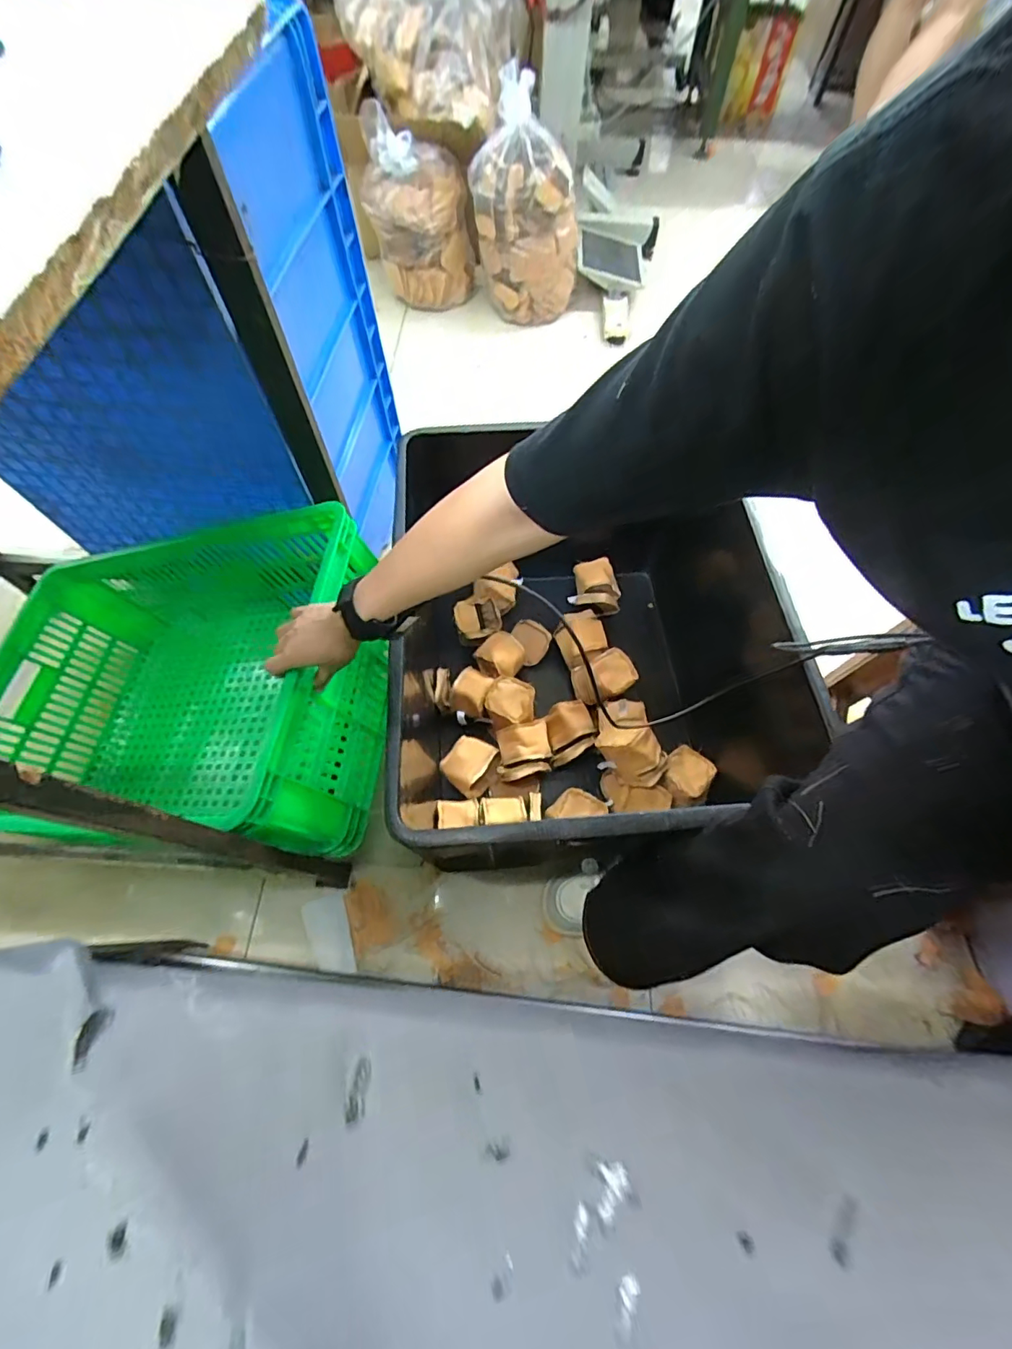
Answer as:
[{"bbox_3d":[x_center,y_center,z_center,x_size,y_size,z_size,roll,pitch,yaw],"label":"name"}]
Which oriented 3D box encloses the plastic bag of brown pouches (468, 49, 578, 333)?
[{"bbox_3d":[0.056,-1.189,1.317,0.282,0.420,0.218,6,64,3],"label":"plastic bag of brown pouches"}]

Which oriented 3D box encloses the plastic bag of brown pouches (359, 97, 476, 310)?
[{"bbox_3d":[-0.239,-1.242,1.388,0.281,0.359,0.259,6,64,3],"label":"plastic bag of brown pouches"}]

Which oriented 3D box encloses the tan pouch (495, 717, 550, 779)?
[{"bbox_3d":[0.028,0.116,0.807,0.082,0.025,0.092,-6,64,-3],"label":"tan pouch"}]

